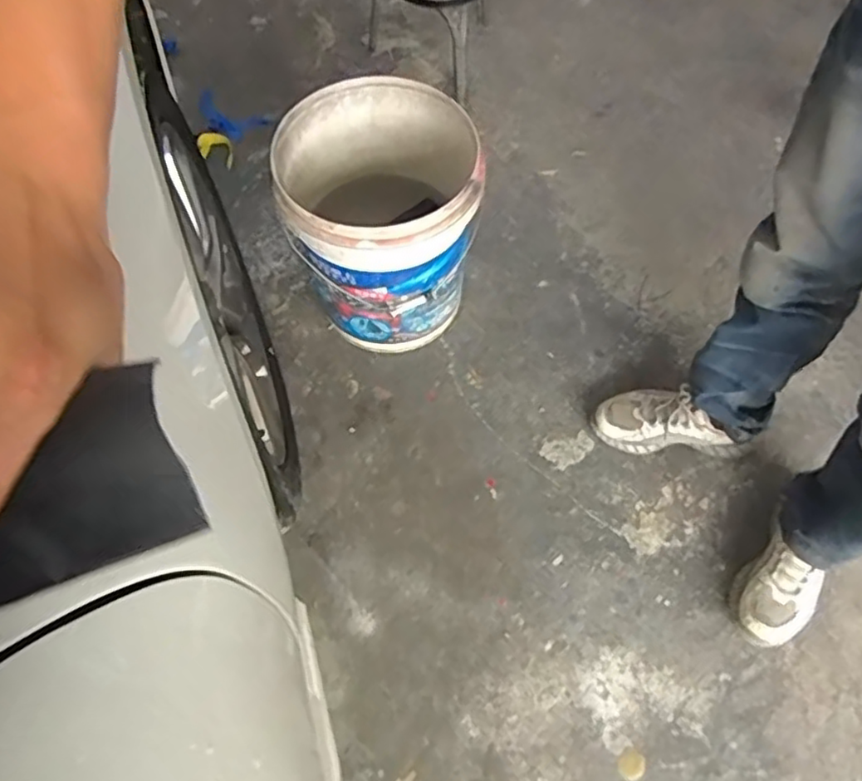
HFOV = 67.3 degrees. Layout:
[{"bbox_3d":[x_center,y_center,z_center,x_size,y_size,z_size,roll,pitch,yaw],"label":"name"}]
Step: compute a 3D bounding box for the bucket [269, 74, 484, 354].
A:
[{"bbox_3d":[-0.075,-0.269,1.080,0.289,0.360,0.289,0,64,-1],"label":"bucket"}]

